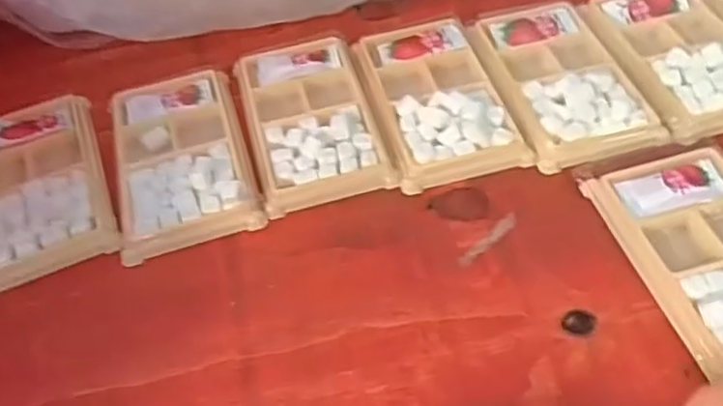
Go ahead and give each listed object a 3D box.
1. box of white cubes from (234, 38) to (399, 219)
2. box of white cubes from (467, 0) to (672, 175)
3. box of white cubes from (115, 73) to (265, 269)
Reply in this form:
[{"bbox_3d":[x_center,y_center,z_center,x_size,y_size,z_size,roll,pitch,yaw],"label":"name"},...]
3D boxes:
[{"bbox_3d":[-0.033,-0.055,0.415,0.076,0.013,0.130,-15,52,-6],"label":"box of white cubes"},{"bbox_3d":[0.127,-0.082,0.424,0.080,0.019,0.133,-14,52,-5],"label":"box of white cubes"},{"bbox_3d":[-0.110,-0.030,0.405,0.077,0.014,0.129,-17,52,-7],"label":"box of white cubes"}]

